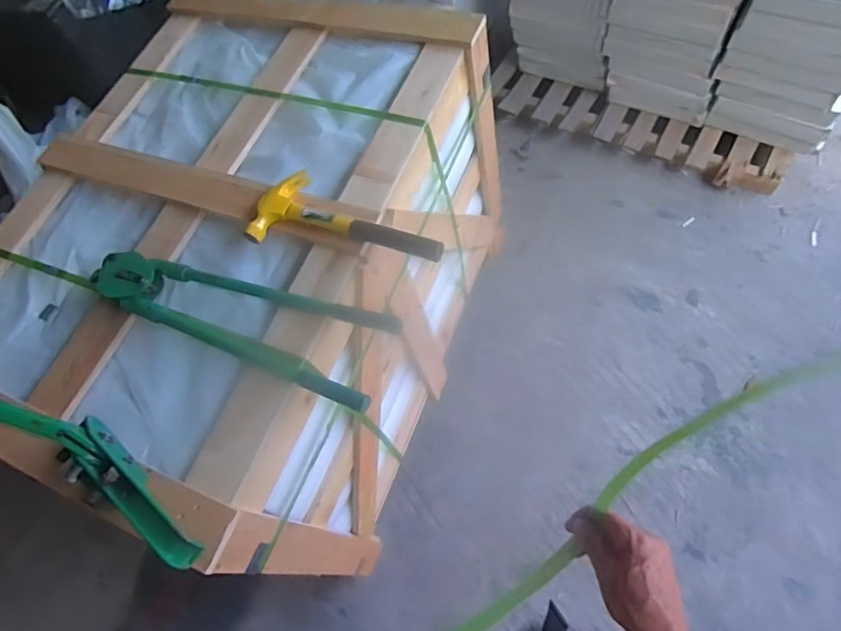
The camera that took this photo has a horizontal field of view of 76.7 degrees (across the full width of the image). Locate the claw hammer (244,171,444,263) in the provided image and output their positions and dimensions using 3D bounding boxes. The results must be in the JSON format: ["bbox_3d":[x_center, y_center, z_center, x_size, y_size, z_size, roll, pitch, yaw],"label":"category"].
[{"bbox_3d":[-0.107,-0.153,0.832,0.304,0.033,0.137,11,67,13],"label":"claw hammer"}]

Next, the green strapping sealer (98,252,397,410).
[{"bbox_3d":[-0.289,0.012,0.818,0.505,0.097,0.173,13,67,9],"label":"green strapping sealer"}]

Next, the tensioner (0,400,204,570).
[{"bbox_3d":[-0.390,0.188,0.600,0.261,0.212,0.068,30,73,20],"label":"tensioner"}]

